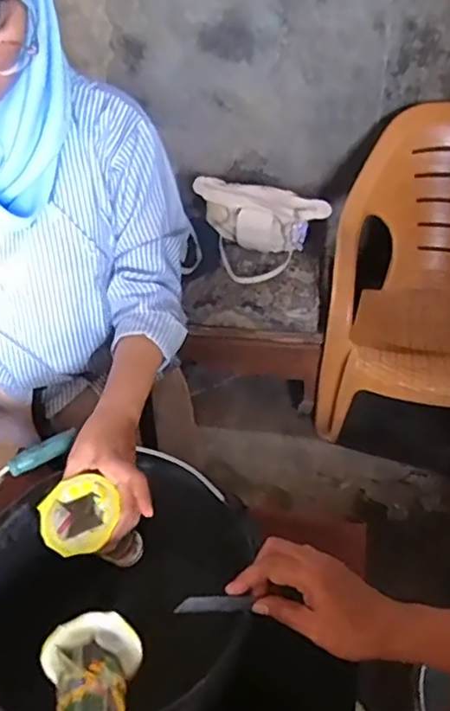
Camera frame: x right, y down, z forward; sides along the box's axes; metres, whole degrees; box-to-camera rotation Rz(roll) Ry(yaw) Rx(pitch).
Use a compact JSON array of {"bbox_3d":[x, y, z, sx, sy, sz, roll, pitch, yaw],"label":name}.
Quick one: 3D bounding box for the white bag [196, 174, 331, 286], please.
[{"bbox_3d":[0.109,-0.374,1.801,0.386,0.177,0.226,-1,45,4],"label":"white bag"}]

